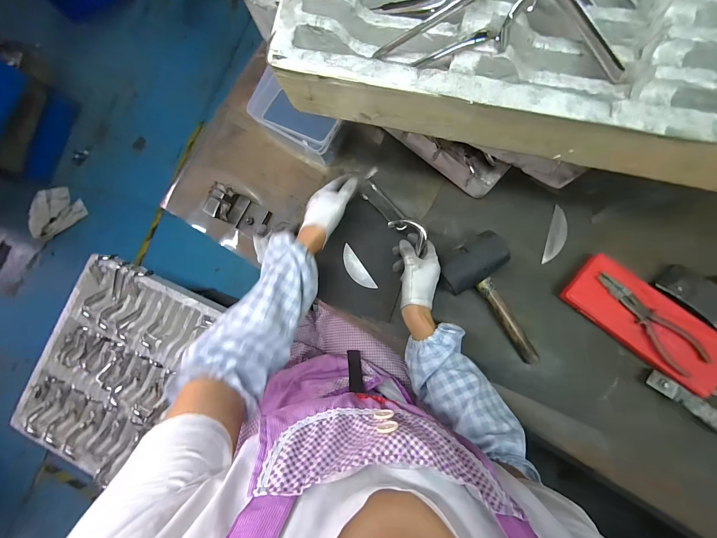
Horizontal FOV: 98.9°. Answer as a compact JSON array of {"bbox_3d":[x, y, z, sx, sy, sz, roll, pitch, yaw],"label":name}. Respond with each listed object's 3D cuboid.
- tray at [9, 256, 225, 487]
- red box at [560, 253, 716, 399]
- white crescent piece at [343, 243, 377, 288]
[{"bbox_3d":[-0.698,0.278,0.888,0.463,0.056,0.554,26,87,9],"label":"tray"},{"bbox_3d":[0.476,0.090,0.506,0.261,0.035,0.101,41,90,10],"label":"red box"},{"bbox_3d":[-0.004,0.001,0.579,0.029,0.008,0.096,-35,81,2],"label":"white crescent piece"}]

